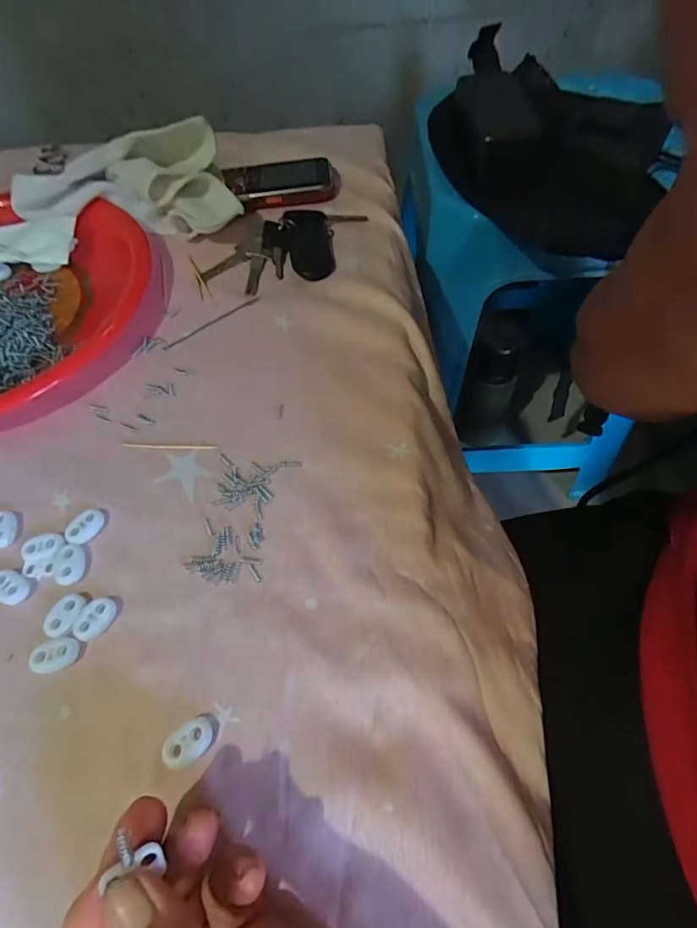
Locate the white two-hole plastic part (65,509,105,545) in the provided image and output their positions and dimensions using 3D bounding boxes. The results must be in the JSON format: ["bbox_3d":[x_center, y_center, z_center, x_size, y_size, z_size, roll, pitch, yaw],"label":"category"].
[{"bbox_3d":[-0.148,0.035,0.270,0.014,0.005,0.022,35,66,21],"label":"white two-hole plastic part"}]

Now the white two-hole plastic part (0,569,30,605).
[{"bbox_3d":[-0.179,0.065,0.254,0.020,0.004,0.015,21,62,15],"label":"white two-hole plastic part"}]

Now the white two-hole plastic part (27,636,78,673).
[{"bbox_3d":[-0.144,0.094,0.236,0.022,0.004,0.015,-14,59,-5],"label":"white two-hole plastic part"}]

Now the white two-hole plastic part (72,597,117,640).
[{"bbox_3d":[-0.129,0.078,0.244,0.015,0.004,0.023,30,65,19],"label":"white two-hole plastic part"}]

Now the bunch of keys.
[{"bbox_3d":[-0.052,-0.173,0.384,0.144,0.014,0.077,-28,61,-13],"label":"bunch of keys"}]

